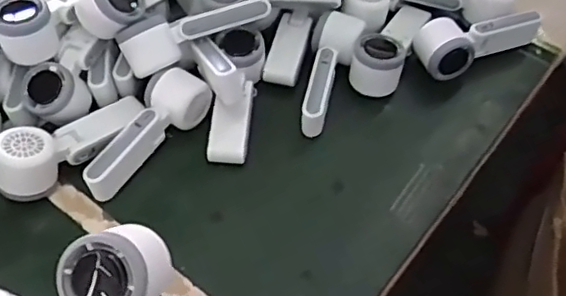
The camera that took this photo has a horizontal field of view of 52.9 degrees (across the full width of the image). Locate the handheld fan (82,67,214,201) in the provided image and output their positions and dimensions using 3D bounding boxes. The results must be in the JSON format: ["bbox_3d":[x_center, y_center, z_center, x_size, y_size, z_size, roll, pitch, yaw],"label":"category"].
[{"bbox_3d":[-0.148,-0.021,0.607,0.065,0.043,0.168,37,61,23],"label":"handheld fan"}]

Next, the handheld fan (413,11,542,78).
[{"bbox_3d":[0.238,-0.128,0.695,0.152,0.065,0.058,-16,56,-13],"label":"handheld fan"}]

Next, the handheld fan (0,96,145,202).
[{"bbox_3d":[-0.222,-0.006,0.606,0.055,0.061,0.167,35,46,22],"label":"handheld fan"}]

